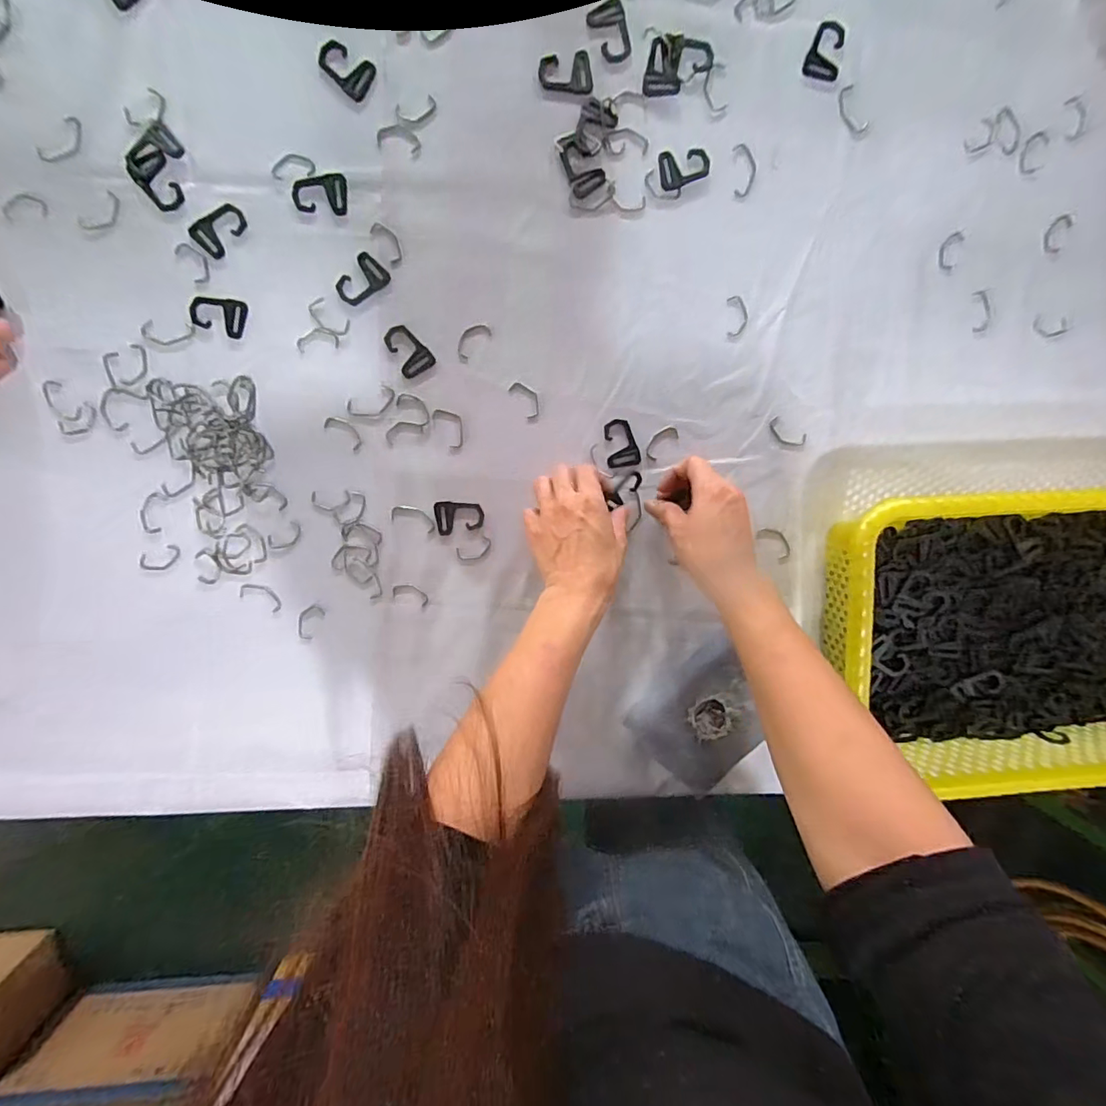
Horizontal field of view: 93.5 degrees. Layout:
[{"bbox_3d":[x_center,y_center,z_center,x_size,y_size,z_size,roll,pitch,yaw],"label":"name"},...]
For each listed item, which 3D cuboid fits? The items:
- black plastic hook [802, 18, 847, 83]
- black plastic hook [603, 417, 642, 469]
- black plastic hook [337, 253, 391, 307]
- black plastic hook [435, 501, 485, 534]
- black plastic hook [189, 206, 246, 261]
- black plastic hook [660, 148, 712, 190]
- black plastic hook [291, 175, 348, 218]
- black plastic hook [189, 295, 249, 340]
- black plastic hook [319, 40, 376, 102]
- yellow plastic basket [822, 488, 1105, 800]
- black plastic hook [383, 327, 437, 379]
[{"bbox_3d":[0.226,-0.416,0.431,0.030,0.004,0.044,13,97,-6],"label":"black plastic hook"},{"bbox_3d":[0.062,-0.098,0.464,0.030,0.004,0.042,-7,99,-3],"label":"black plastic hook"},{"bbox_3d":[-0.157,-0.224,0.431,0.030,0.004,0.042,41,94,-8],"label":"black plastic hook"},{"bbox_3d":[-0.083,-0.032,0.463,0.041,0.004,0.029,-6,99,-3],"label":"black plastic hook"},{"bbox_3d":[-0.268,-0.261,0.417,0.028,0.004,0.042,43,94,-9],"label":"black plastic hook"},{"bbox_3d":[0.110,-0.320,0.433,0.041,0.004,0.029,-10,99,-2],"label":"black plastic hook"},{"bbox_3d":[-0.187,-0.290,0.418,0.042,0.004,0.030,3,98,-4],"label":"black plastic hook"},{"bbox_3d":[-0.274,-0.196,0.427,0.041,0.005,0.029,18,97,-6],"label":"black plastic hook"},{"bbox_3d":[-0.163,-0.380,0.408,0.044,0.004,0.029,30,95,-8],"label":"black plastic hook"},{"bbox_3d":[0.414,0.069,0.468,0.343,0.088,0.248,-4,99,-3],"label":"yellow plastic basket"},{"bbox_3d":[-0.121,-0.171,0.438,0.029,0.004,0.043,-30,99,1],"label":"black plastic hook"}]

